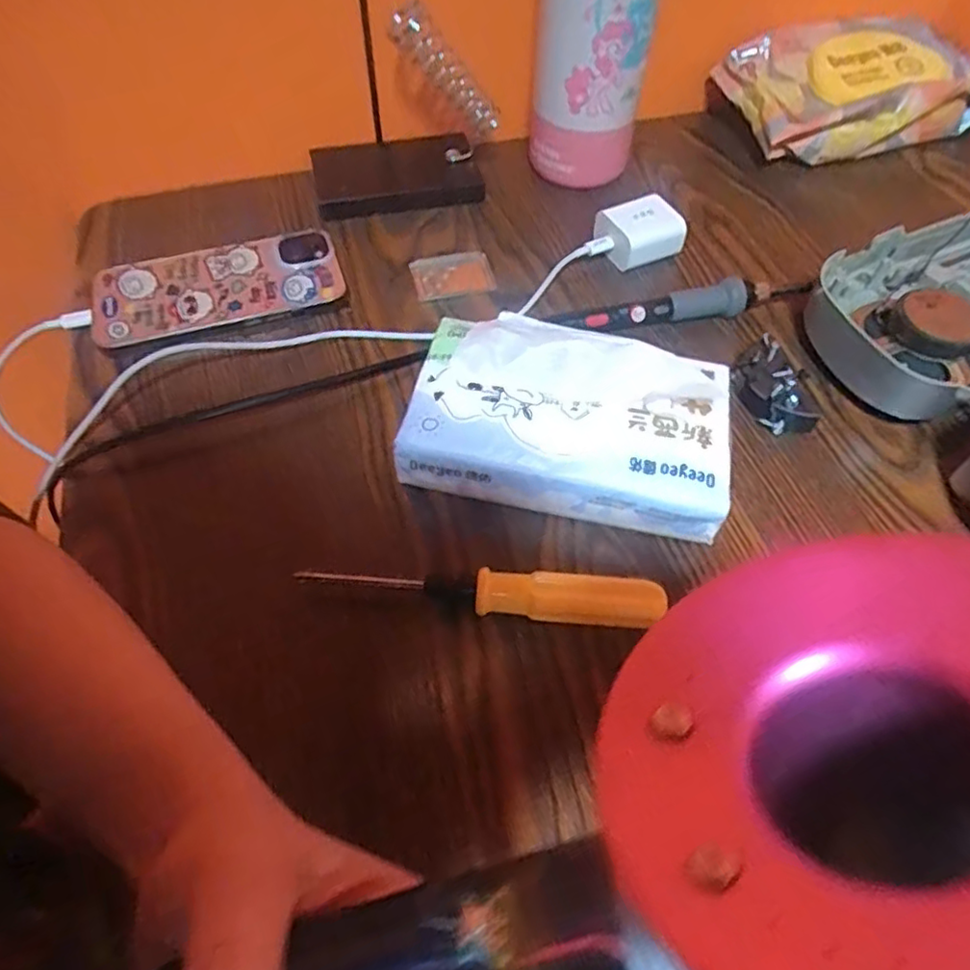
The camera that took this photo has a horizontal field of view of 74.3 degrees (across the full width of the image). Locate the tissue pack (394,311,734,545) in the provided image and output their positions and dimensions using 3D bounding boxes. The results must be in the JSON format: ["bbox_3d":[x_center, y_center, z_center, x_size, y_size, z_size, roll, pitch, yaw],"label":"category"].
[{"bbox_3d":[0.042,-0.036,0.313,0.150,0.039,0.110,15,60,11],"label":"tissue pack"}]

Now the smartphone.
[{"bbox_3d":[-0.162,-0.122,0.389,0.142,0.007,0.068,-16,68,-10],"label":"smartphone"}]

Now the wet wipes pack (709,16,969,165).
[{"bbox_3d":[0.283,-0.299,0.487,0.194,0.062,0.094,-17,58,-12],"label":"wet wipes pack"}]

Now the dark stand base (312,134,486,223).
[{"bbox_3d":[-0.062,-0.223,0.460,0.115,0.024,0.073,-11,58,-4],"label":"dark stand base"}]

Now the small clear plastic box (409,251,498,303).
[{"bbox_3d":[-0.021,-0.133,0.412,0.050,0.009,0.034,-11,57,-9],"label":"small clear plastic box"}]

